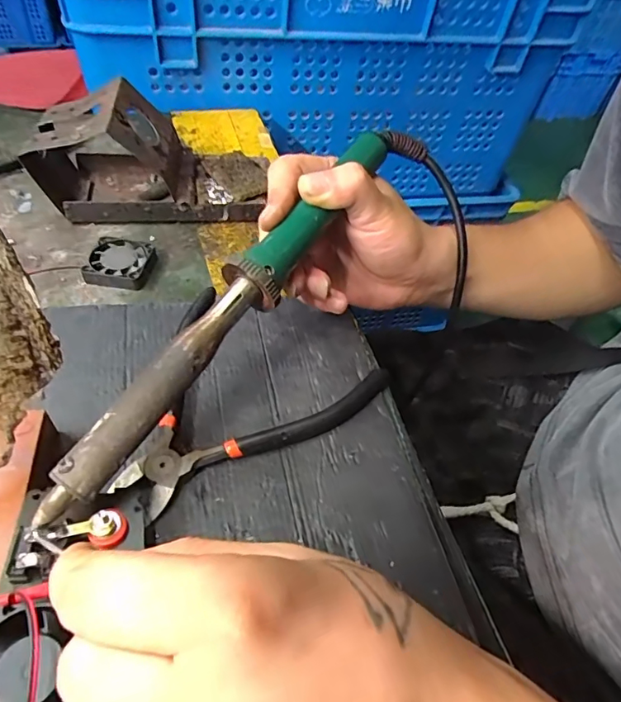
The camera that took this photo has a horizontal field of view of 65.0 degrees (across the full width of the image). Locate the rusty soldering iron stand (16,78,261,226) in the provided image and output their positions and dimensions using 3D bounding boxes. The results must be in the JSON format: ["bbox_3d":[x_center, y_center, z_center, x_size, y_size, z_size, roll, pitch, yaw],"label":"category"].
[{"bbox_3d":[-0.113,-0.150,0.371,0.169,0.078,0.078,-2,50,-10],"label":"rusty soldering iron stand"}]

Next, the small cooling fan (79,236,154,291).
[{"bbox_3d":[-0.133,-0.062,0.342,0.043,0.010,0.039,7,50,-2],"label":"small cooling fan"}]

